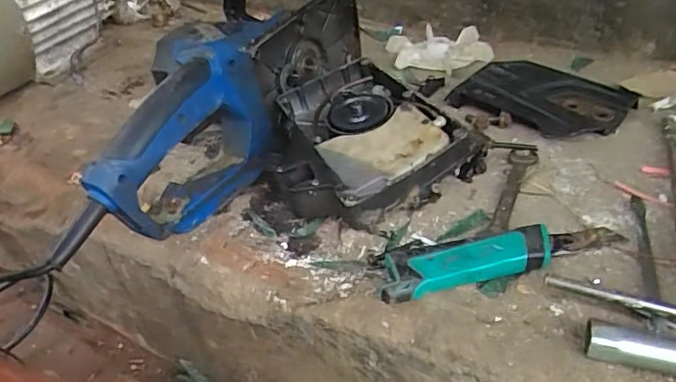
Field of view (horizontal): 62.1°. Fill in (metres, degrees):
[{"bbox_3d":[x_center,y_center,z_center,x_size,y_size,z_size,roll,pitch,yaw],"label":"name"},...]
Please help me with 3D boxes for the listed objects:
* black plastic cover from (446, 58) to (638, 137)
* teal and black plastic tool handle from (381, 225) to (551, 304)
[{"bbox_3d":[0.212,-0.100,0.581,0.154,0.026,0.101,23,44,36],"label":"black plastic cover"},{"bbox_3d":[0.090,0.051,0.397,0.124,0.025,0.030,-11,34,-8],"label":"teal and black plastic tool handle"}]

